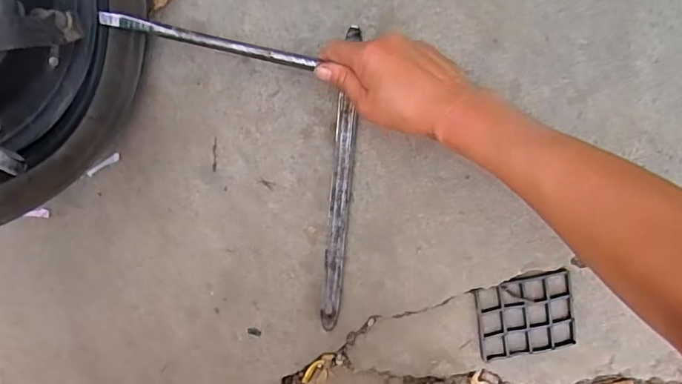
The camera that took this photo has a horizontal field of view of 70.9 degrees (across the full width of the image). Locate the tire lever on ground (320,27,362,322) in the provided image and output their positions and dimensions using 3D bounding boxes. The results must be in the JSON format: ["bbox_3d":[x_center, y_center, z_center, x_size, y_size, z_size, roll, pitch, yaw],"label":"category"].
[{"bbox_3d":[0.001,-0.006,0.463,0.020,0.010,0.289,5,98,1],"label":"tire lever on ground"}]

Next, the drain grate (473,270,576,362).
[{"bbox_3d":[0.190,0.127,0.491,0.099,0.009,0.084,-10,98,4],"label":"drain grate"}]

